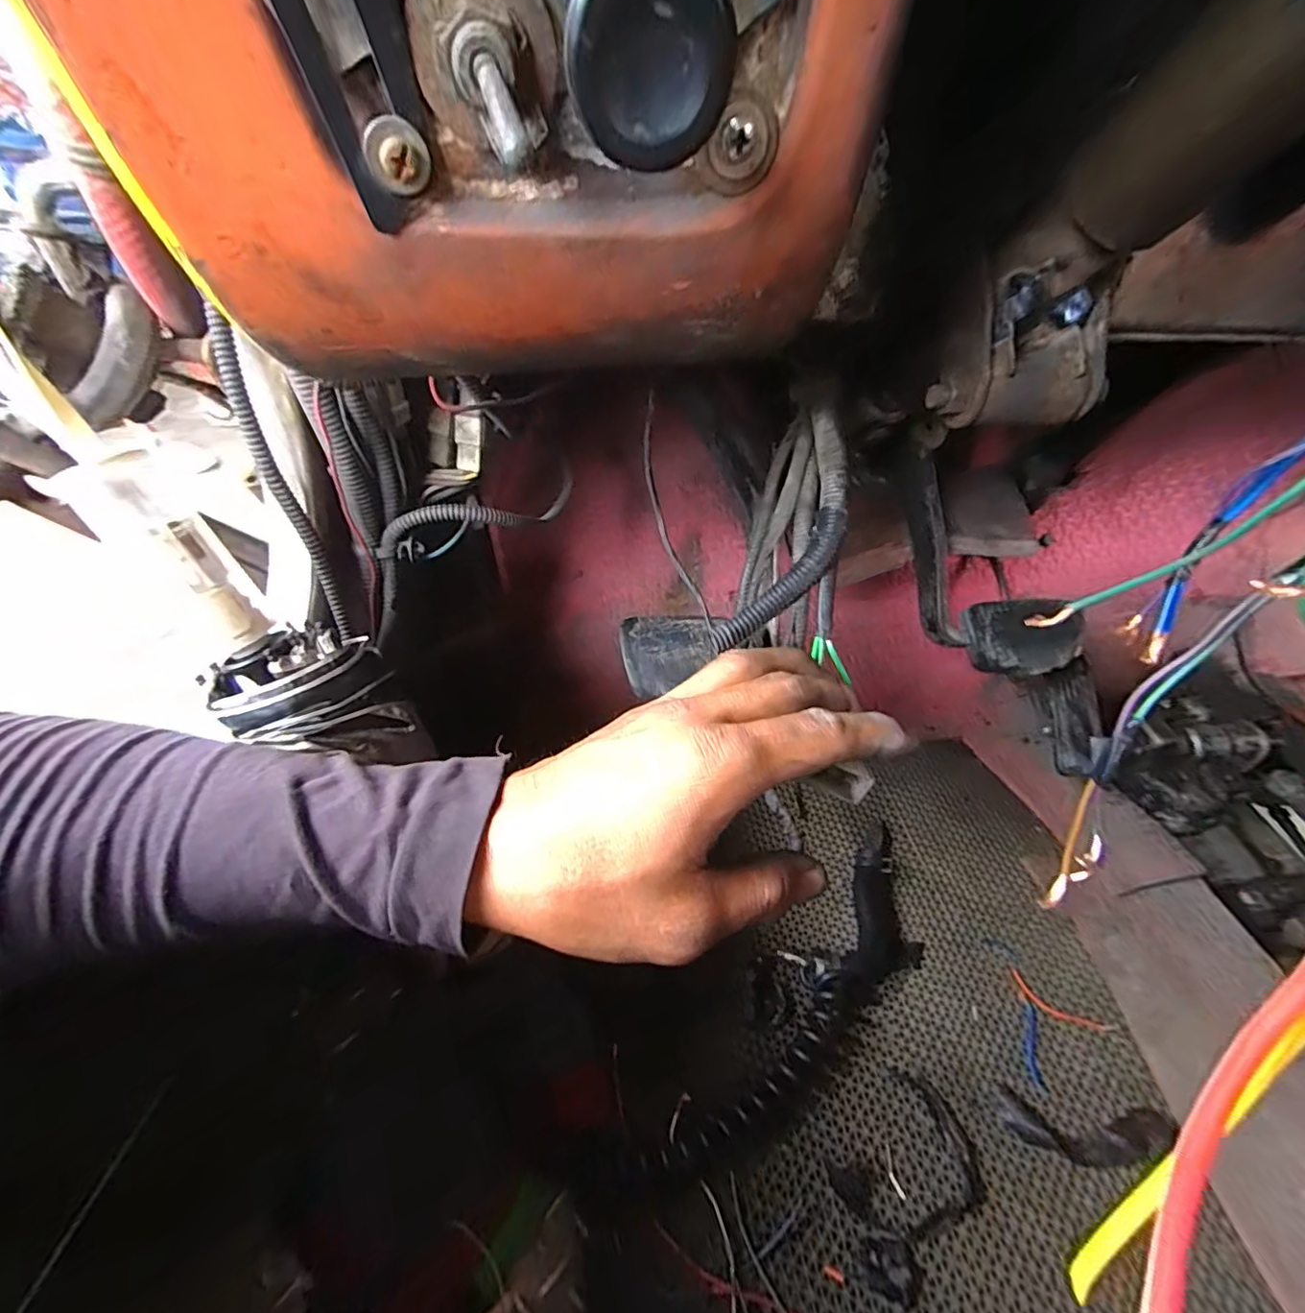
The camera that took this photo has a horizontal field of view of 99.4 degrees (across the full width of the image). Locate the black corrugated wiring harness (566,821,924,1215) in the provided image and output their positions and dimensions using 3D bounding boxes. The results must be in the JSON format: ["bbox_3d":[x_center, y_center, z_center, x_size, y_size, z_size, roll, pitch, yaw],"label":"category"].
[{"bbox_3d":[0.092,0.229,0.356,0.303,0.028,0.075,-29,51,-29],"label":"black corrugated wiring harness"}]

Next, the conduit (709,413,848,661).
[{"bbox_3d":[0.074,-0.061,0.278,0.039,0.010,0.140,23,81,21],"label":"conduit"}]

